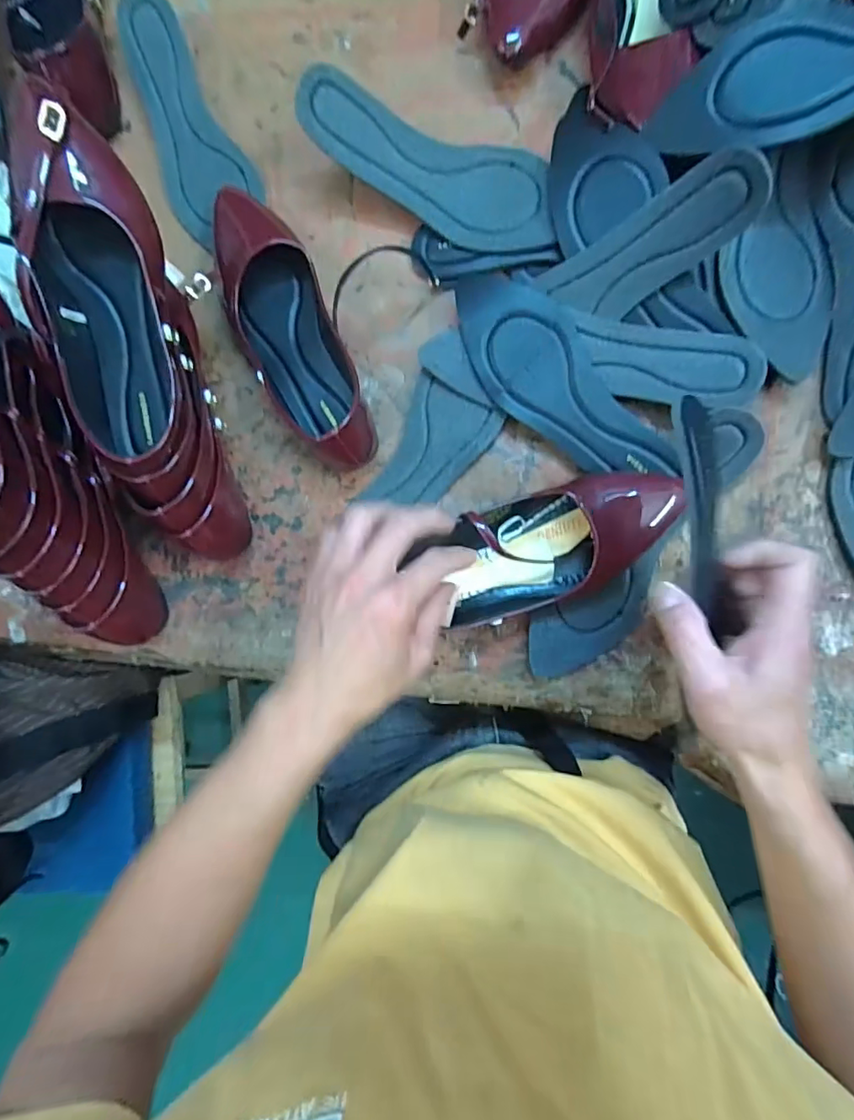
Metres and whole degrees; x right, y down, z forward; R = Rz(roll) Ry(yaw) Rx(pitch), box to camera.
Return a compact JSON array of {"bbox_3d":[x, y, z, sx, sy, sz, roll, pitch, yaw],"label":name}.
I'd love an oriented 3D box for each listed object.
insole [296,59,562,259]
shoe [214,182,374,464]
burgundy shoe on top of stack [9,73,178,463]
[{"bbox_3d":[0.004,-0.321,0.439,0.217,0.032,0.075,24,90,-5],"label":"insole"},{"bbox_3d":[-0.121,-0.194,0.452,0.087,0.057,0.268,-24,84,5],"label":"shoe"},{"bbox_3d":[-0.228,-0.189,0.374,0.089,0.059,0.233,-4,105,7],"label":"burgundy shoe on top of stack"}]

